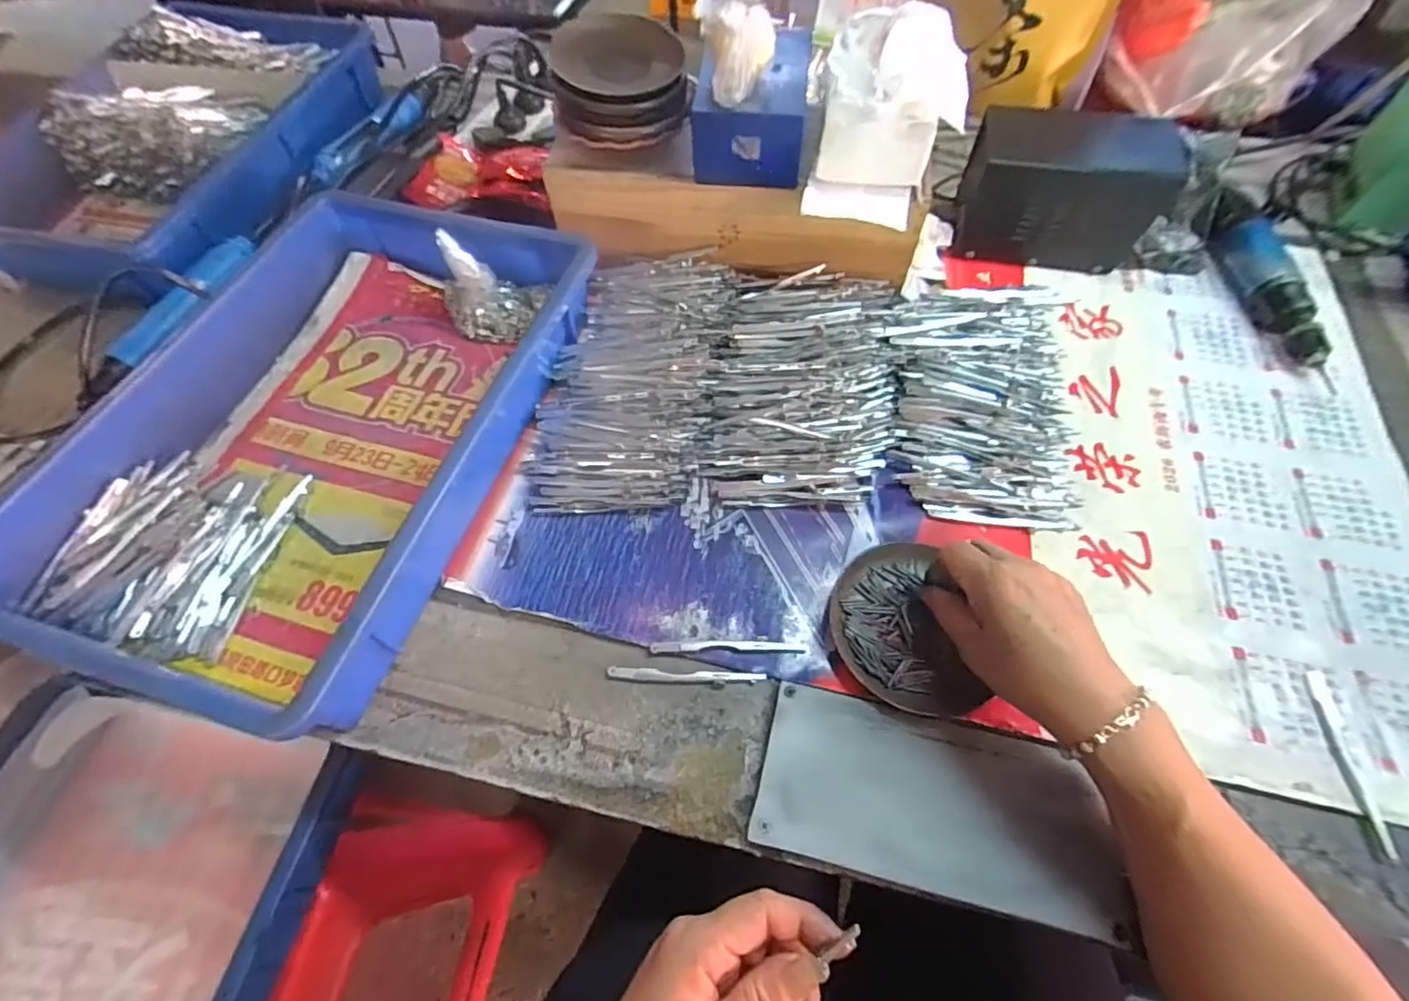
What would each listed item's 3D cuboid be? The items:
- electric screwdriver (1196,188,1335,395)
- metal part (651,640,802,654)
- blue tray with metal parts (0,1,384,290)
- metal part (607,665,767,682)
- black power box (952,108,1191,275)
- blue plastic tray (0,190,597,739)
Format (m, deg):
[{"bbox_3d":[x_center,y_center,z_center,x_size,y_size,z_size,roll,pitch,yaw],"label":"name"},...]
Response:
[{"bbox_3d":[0.505,-0.197,0.536,0.037,0.040,0.216,-8,60,-2],"label":"electric screwdriver"},{"bbox_3d":[0.016,0.099,0.406,0.102,0.004,0.008,-1,60,2],"label":"metal part"},{"bbox_3d":[-0.593,-0.420,0.681,0.321,0.089,0.447,8,61,7],"label":"blue tray with metal parts"},{"bbox_3d":[-0.012,0.116,0.396,0.103,0.006,0.008,2,60,4],"label":"metal part"},{"bbox_3d":[0.335,-0.295,0.566,0.164,0.095,0.101,10,61,8],"label":"black power box"},{"bbox_3d":[-0.285,-0.066,0.470,0.287,0.079,0.435,14,62,10],"label":"blue plastic tray"}]

